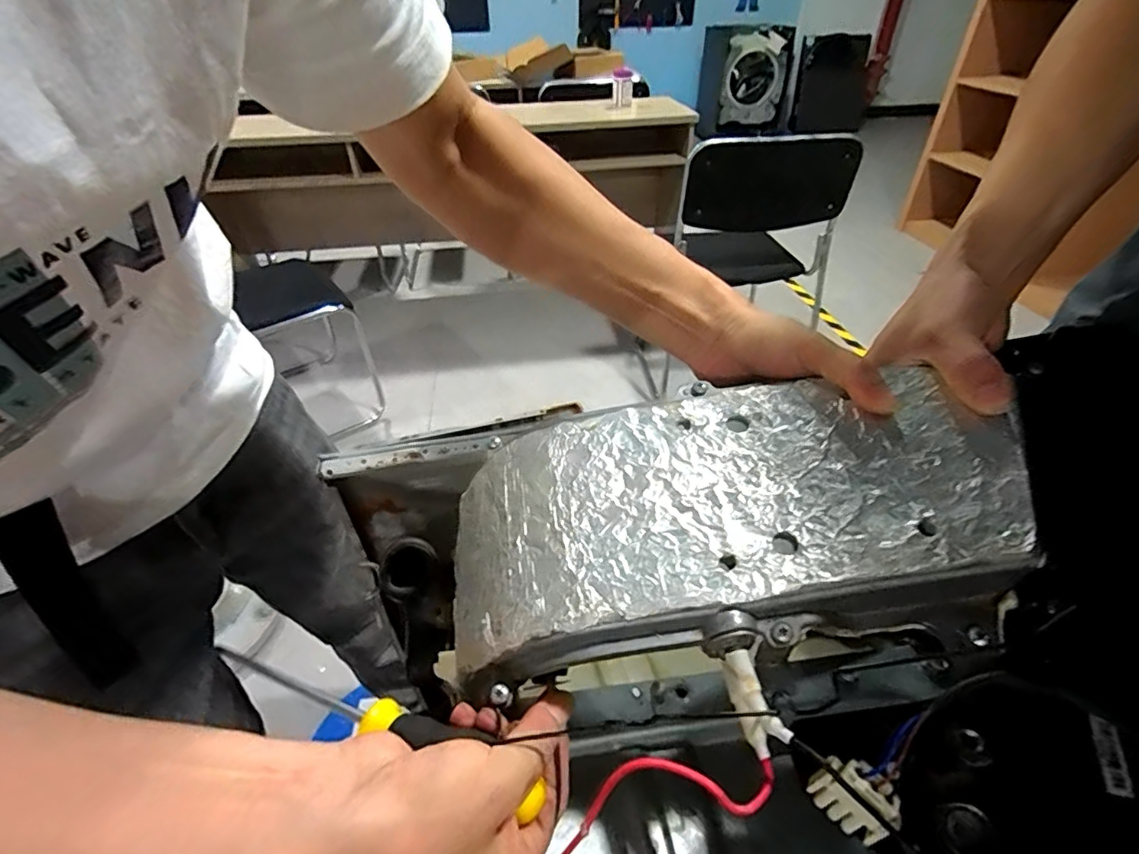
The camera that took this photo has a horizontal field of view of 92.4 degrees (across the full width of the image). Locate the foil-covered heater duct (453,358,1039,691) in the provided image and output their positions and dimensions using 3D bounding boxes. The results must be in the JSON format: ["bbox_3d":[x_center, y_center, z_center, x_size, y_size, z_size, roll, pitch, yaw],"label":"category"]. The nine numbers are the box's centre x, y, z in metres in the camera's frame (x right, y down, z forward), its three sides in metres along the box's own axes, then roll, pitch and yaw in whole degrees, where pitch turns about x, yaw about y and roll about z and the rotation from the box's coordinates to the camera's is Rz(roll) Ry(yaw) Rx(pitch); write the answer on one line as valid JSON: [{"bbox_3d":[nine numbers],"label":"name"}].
[{"bbox_3d":[0.069,0.051,0.283,0.283,0.066,0.130,-12,39,7],"label":"foil-covered heater duct"}]

